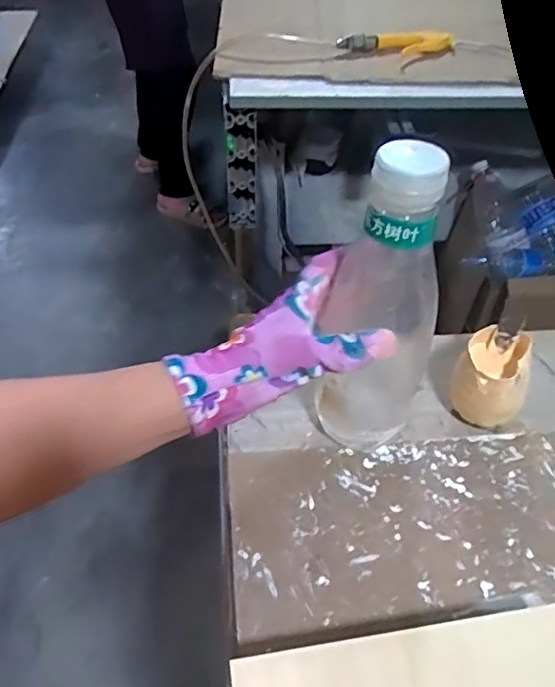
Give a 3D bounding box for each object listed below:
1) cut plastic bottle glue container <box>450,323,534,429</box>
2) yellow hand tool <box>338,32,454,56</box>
[{"bbox_3d":[0.167,0.033,0.464,0.056,0.069,0.059,24,53,18],"label":"cut plastic bottle glue container"},{"bbox_3d":[0.195,-0.482,0.957,0.192,0.027,0.039,-2,49,-3],"label":"yellow hand tool"}]

